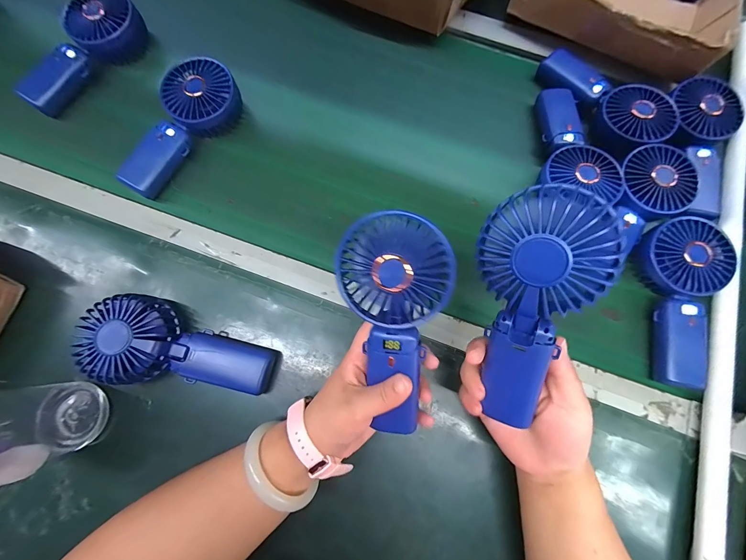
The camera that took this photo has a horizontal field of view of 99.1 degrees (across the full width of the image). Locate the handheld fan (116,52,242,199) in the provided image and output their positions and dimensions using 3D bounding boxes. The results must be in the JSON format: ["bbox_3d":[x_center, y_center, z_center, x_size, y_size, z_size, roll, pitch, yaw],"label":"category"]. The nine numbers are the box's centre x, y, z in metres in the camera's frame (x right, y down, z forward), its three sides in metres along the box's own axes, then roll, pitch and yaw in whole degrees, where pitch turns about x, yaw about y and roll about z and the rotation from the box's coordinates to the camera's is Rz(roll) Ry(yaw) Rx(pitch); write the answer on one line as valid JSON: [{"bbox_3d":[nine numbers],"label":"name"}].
[{"bbox_3d":[-0.239,-0.188,0.398,0.082,0.042,0.185,20,76,4],"label":"handheld fan"}]

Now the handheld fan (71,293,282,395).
[{"bbox_3d":[-0.185,0.070,0.310,0.181,0.036,0.081,19,76,-12],"label":"handheld fan"}]

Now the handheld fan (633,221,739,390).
[{"bbox_3d":[0.346,0.025,0.349,0.087,0.036,0.185,6,76,0],"label":"handheld fan"}]

